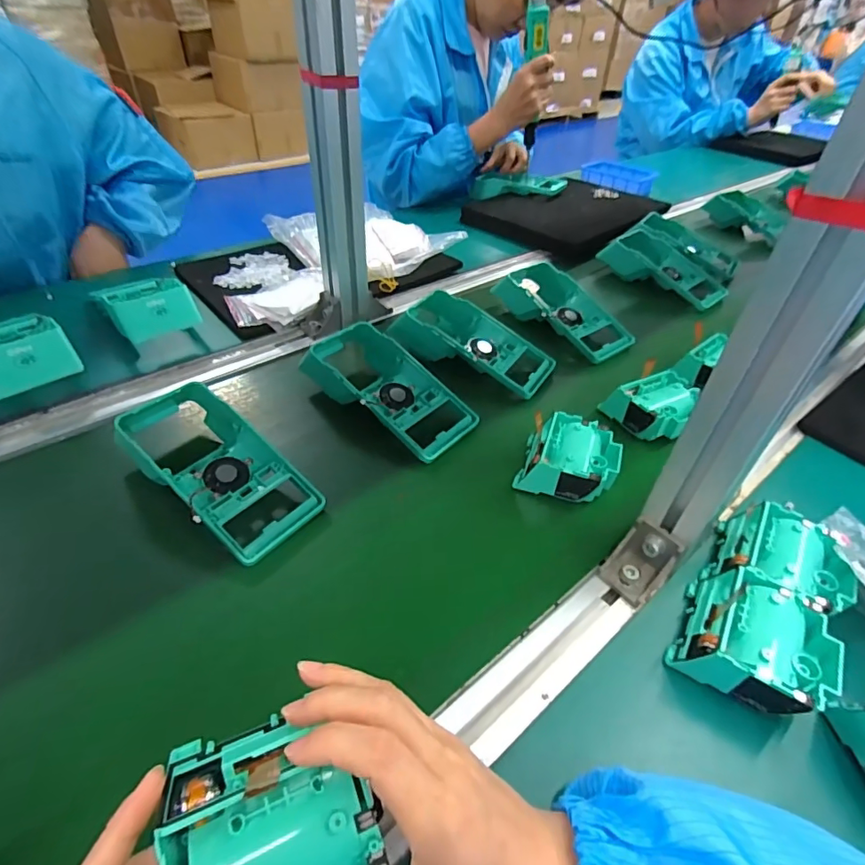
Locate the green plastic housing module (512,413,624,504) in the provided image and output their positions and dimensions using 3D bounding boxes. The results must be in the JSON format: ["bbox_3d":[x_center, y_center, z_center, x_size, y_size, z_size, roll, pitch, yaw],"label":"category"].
[{"bbox_3d":[0.121,0.024,0.440,0.078,0.040,0.072,16,43,15],"label":"green plastic housing module"}]

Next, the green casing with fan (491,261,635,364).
[{"bbox_3d":[0.166,-0.161,0.652,0.095,0.053,0.196,-27,50,-29],"label":"green casing with fan"}]

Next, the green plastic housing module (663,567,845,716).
[{"bbox_3d":[0.204,0.135,0.316,0.081,0.041,0.073,28,48,26],"label":"green plastic housing module"}]

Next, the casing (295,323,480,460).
[{"bbox_3d":[-0.046,-0.046,0.502,0.183,0.051,0.088,31,49,28],"label":"casing"}]

